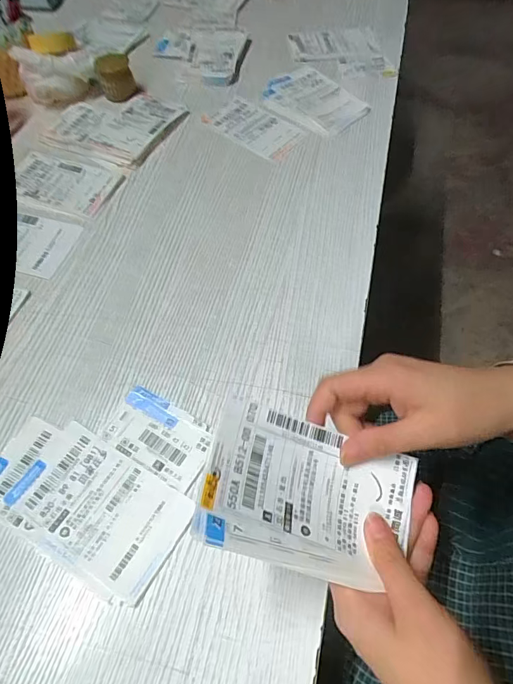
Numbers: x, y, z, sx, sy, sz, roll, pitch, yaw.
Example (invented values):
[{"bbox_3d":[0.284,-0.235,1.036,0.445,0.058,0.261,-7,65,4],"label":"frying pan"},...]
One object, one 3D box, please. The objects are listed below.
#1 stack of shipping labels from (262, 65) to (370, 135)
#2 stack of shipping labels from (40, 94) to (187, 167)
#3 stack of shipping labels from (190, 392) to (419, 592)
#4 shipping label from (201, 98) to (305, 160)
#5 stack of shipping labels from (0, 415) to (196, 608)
[{"bbox_3d":[0.079,-0.332,0.576,0.098,0.010,0.134,-36,66,-19],"label":"stack of shipping labels"},{"bbox_3d":[-0.187,-0.287,0.549,0.136,0.014,0.131,22,62,13],"label":"stack of shipping labels"},{"bbox_3d":[0.034,0.087,0.247,0.129,0.017,0.088,22,48,-13],"label":"stack of shipping labels"},{"bbox_3d":[-0.004,-0.282,0.552,0.129,0.004,0.069,36,66,19],"label":"shipping label"},{"bbox_3d":[-0.133,0.118,0.318,0.156,0.004,0.084,25,63,14],"label":"stack of shipping labels"}]

